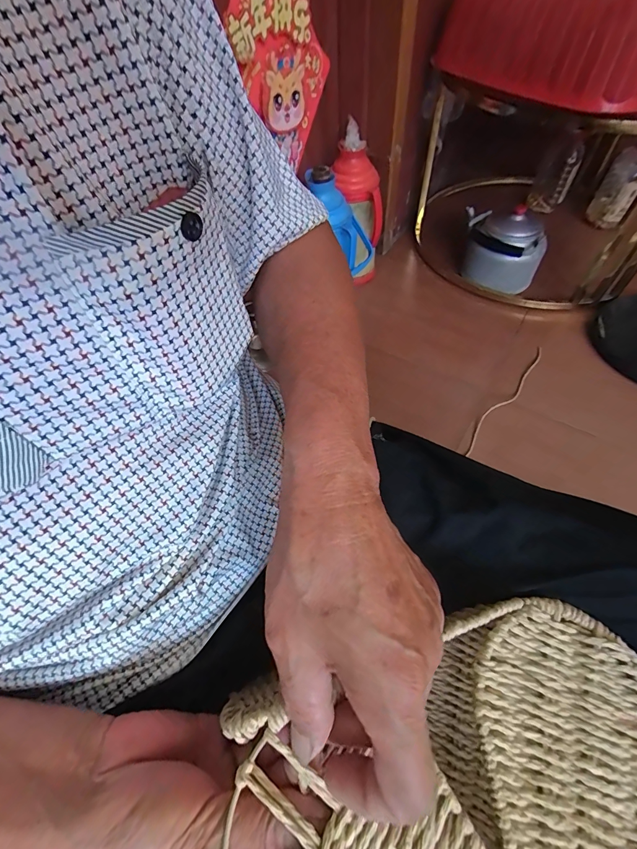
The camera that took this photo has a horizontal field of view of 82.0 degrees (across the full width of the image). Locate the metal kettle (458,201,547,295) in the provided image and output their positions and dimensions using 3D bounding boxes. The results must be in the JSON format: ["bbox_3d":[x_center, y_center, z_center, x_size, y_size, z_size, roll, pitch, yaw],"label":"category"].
[{"bbox_3d":[0.562,-0.542,1.135,0.206,0.207,0.214,5,57,7],"label":"metal kettle"}]

